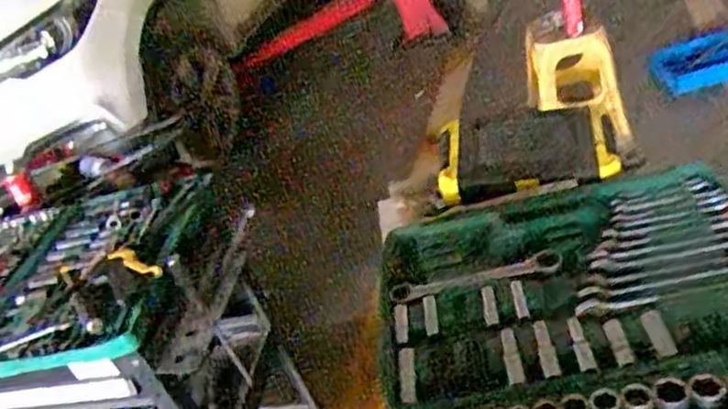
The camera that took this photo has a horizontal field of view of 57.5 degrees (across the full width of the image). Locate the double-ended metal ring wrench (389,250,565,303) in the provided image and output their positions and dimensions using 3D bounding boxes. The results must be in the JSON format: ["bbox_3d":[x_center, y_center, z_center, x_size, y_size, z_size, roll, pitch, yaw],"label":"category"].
[{"bbox_3d":[0.136,0.090,0.833,0.216,0.010,0.043,-15,32,14],"label":"double-ended metal ring wrench"}]

